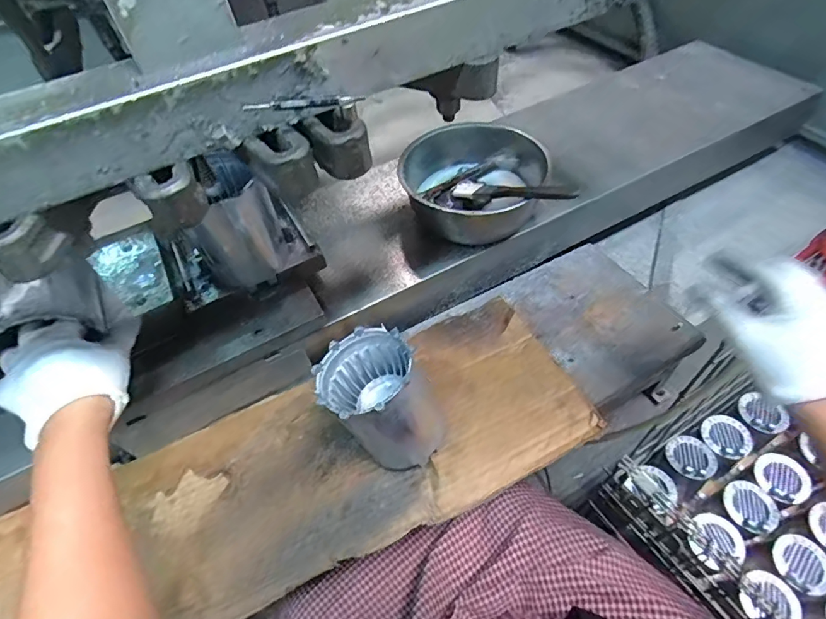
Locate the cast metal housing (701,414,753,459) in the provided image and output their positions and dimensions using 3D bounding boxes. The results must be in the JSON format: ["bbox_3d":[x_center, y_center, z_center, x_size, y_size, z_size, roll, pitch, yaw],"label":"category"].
[{"bbox_3d":[0.608,0.249,0.881,0.077,0.037,0.075,12,55,14],"label":"cast metal housing"}]

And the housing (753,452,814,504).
[{"bbox_3d":[0.657,0.299,0.813,0.073,0.024,0.083,-20,54,-10],"label":"housing"}]

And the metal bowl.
[{"bbox_3d":[0.078,-0.160,0.615,0.167,0.087,0.176,-2,53,3],"label":"metal bowl"}]

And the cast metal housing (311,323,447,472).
[{"bbox_3d":[-0.032,0.092,0.458,0.117,0.122,0.090,33,62,26],"label":"cast metal housing"}]

